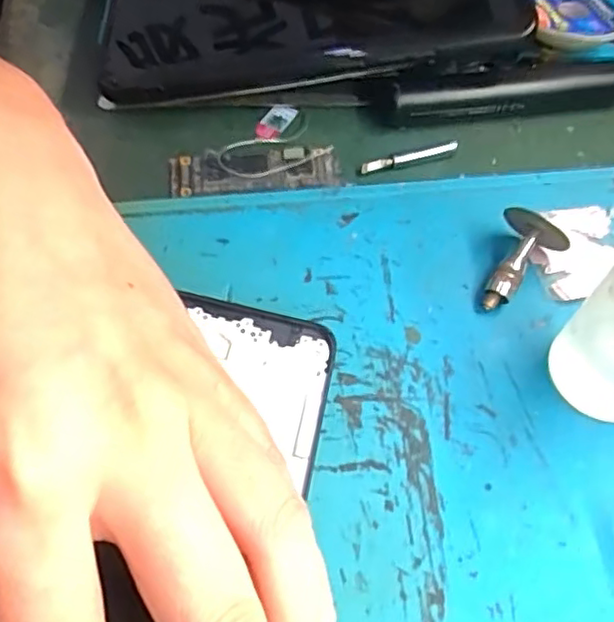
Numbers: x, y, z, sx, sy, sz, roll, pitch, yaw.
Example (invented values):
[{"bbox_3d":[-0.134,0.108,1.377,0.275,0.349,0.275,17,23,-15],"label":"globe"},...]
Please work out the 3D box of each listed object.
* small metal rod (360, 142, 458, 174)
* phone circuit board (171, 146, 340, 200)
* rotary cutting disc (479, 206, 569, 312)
[{"bbox_3d":[0.039,-0.058,0.250,0.039,0.004,0.004,-17,62,-9],"label":"small metal rod"},{"bbox_3d":[-0.020,-0.052,0.243,0.063,0.007,0.020,-4,61,-2],"label":"phone circuit board"},{"bbox_3d":[0.070,-0.016,0.217,0.022,0.018,0.034,28,79,14],"label":"rotary cutting disc"}]

